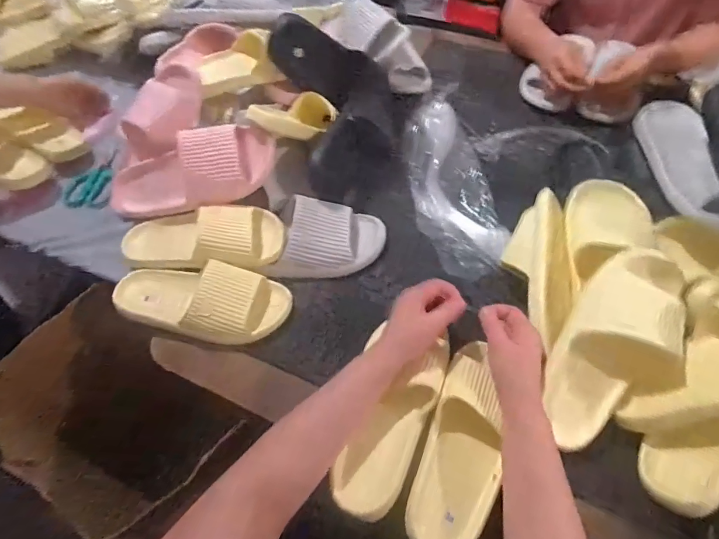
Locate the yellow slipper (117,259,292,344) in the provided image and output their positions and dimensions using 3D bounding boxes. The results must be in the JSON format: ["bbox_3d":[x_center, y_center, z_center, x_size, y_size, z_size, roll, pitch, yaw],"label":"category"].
[{"bbox_3d":[-0.229,0.044,0.595,0.252,0.080,0.104,8,57,7],"label":"yellow slipper"}]

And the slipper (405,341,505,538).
[{"bbox_3d":[0.119,0.194,0.484,0.085,0.062,0.231,14,65,11],"label":"slipper"}]

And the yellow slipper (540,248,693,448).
[{"bbox_3d":[0.310,0.092,0.514,0.121,0.075,0.261,32,81,21],"label":"yellow slipper"}]

